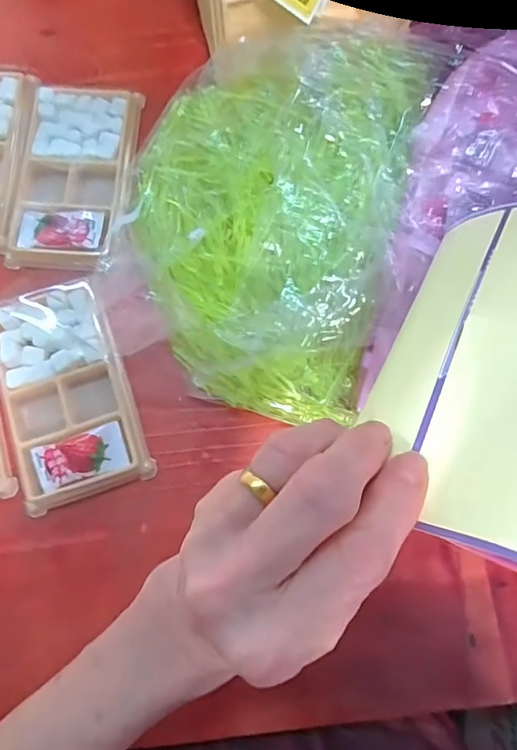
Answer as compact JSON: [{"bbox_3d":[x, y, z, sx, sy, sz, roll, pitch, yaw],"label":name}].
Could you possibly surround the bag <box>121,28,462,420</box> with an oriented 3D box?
[{"bbox_3d":[-0.001,-0.100,0.299,0.167,0.076,0.224,15,79,4],"label":"bag"}]

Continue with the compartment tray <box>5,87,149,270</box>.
[{"bbox_3d":[-0.125,-0.138,0.346,0.076,0.015,0.137,6,78,3],"label":"compartment tray"}]

